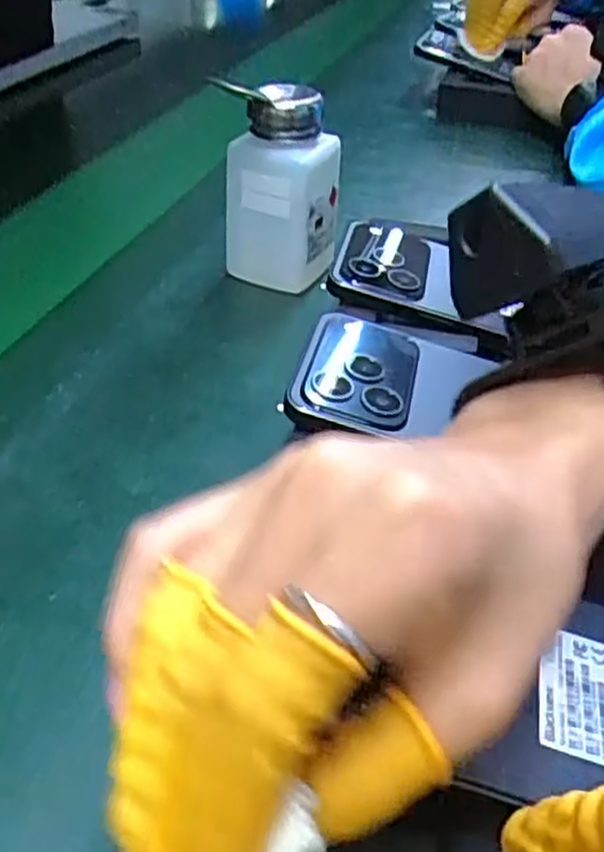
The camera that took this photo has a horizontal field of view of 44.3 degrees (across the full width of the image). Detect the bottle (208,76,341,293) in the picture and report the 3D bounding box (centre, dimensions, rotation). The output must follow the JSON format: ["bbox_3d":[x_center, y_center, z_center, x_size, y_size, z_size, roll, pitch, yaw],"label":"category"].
[{"bbox_3d":[-0.013,-0.133,0.419,0.055,0.111,0.042,16,41,14],"label":"bottle"}]

